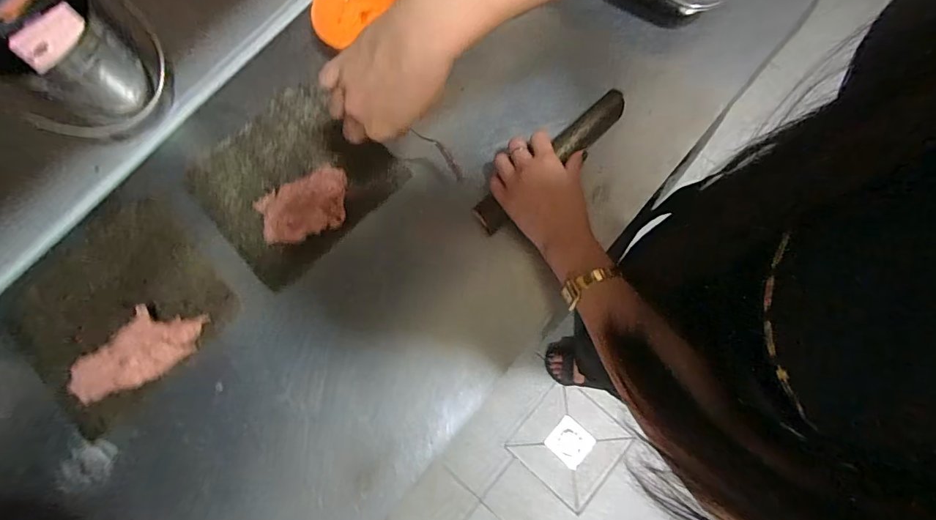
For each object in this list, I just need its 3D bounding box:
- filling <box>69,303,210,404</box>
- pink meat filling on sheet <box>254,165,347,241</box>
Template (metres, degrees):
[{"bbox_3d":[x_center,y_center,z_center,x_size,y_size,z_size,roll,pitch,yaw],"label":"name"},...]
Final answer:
[{"bbox_3d":[-0.339,0.094,0.443,0.130,0.026,0.062,-39,78,-11],"label":"filling"},{"bbox_3d":[-0.180,-0.056,0.478,0.101,0.043,0.069,-14,75,-5],"label":"pink meat filling on sheet"}]

